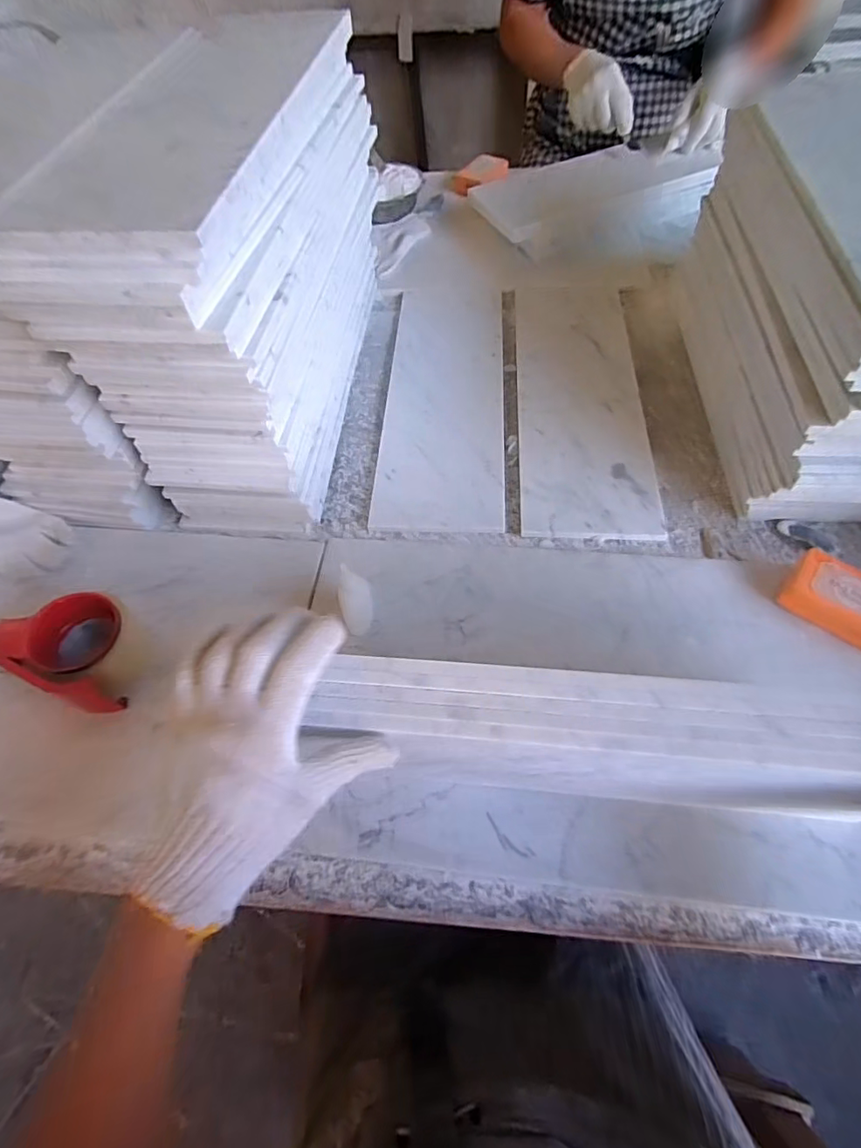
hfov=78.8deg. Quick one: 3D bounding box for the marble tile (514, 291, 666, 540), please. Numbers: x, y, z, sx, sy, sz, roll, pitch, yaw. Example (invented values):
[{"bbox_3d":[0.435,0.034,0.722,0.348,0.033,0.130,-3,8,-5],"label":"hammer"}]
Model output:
[{"bbox_3d":[0.193,-0.239,0.683,0.154,0.012,0.461,1,59,7],"label":"marble tile"}]

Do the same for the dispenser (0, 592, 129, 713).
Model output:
[{"bbox_3d":[-0.341,0.065,0.495,0.142,0.057,0.093,15,61,12],"label":"dispenser"}]

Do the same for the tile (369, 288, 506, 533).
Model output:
[{"bbox_3d":[0.020,-0.247,0.704,0.152,0.013,0.454,0,59,6],"label":"tile"}]

